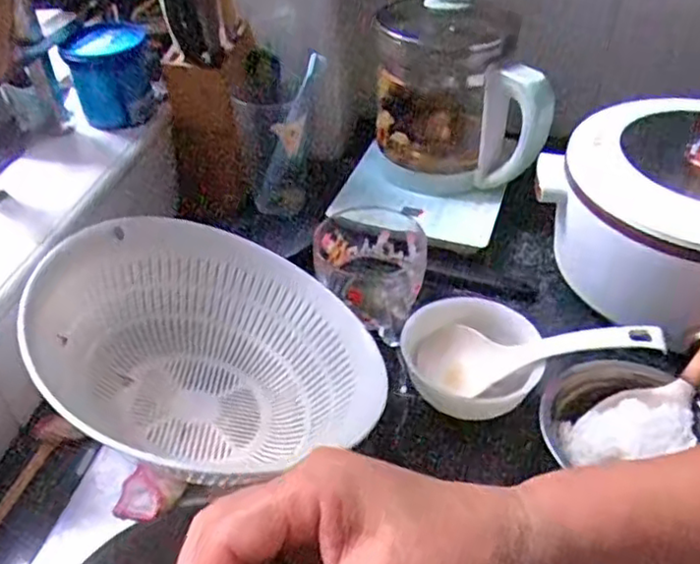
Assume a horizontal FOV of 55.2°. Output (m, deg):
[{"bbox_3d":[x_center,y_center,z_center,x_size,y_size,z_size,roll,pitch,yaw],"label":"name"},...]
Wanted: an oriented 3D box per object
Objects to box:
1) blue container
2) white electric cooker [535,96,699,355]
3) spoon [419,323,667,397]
[{"bbox_3d":[-0.258,-0.223,0.733,0.084,0.093,0.074,-12,42,-14],"label":"blue container"},{"bbox_3d":[0.335,-0.066,0.632,0.244,0.141,0.238,-32,50,-31],"label":"white electric cooker"},{"bbox_3d":[0.151,0.057,0.551,0.189,0.036,0.050,-11,33,31],"label":"spoon"}]

